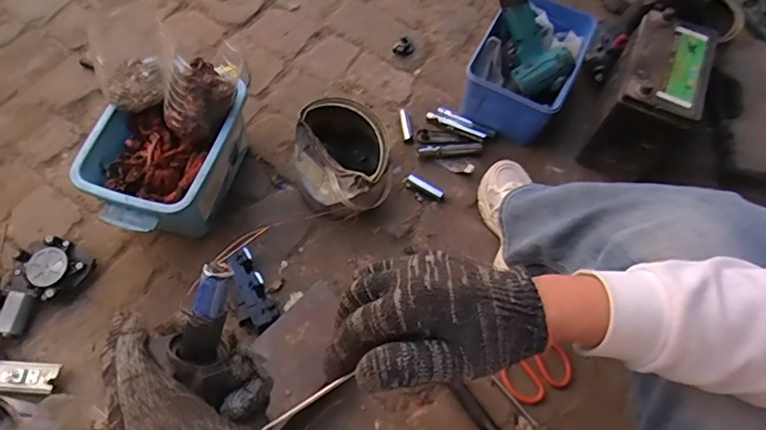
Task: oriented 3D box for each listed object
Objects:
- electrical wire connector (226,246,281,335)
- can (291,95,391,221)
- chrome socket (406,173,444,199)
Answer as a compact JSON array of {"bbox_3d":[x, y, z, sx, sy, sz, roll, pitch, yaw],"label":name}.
[{"bbox_3d":[-0.214,0.121,0.798,0.057,0.033,0.128,-27,72,-7],"label":"electrical wire connector"},{"bbox_3d":[-0.072,-0.100,0.856,0.152,0.147,0.187,-11,68,-8],"label":"can"},{"bbox_3d":[0.077,-0.051,0.919,0.073,0.017,0.019,32,67,11],"label":"chrome socket"}]

